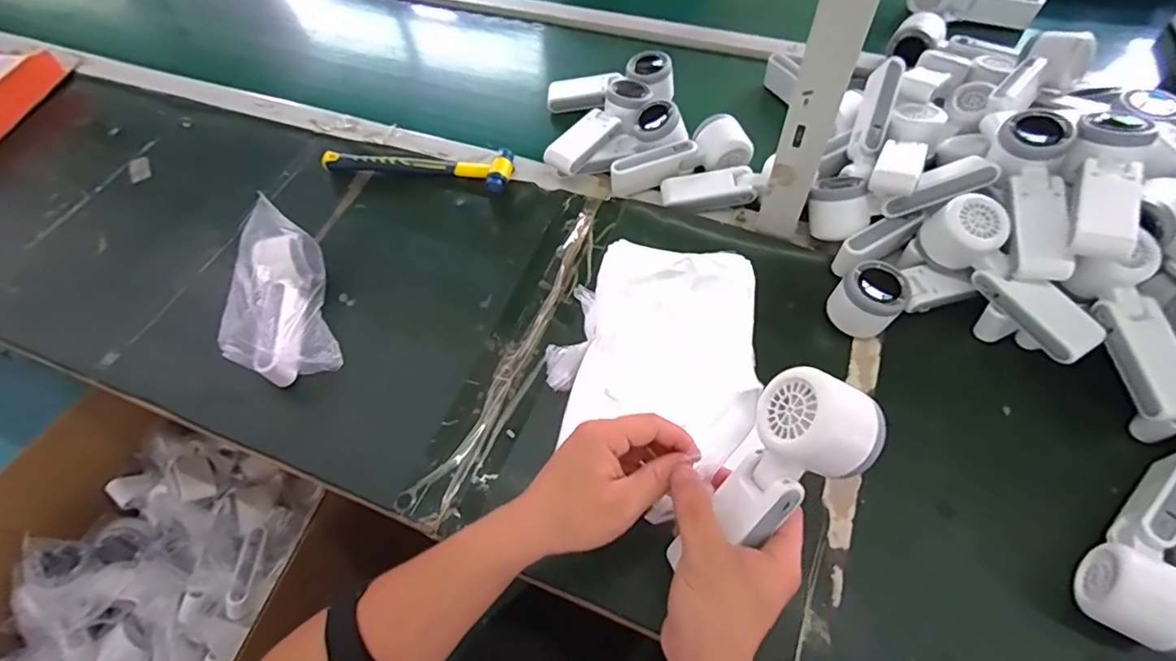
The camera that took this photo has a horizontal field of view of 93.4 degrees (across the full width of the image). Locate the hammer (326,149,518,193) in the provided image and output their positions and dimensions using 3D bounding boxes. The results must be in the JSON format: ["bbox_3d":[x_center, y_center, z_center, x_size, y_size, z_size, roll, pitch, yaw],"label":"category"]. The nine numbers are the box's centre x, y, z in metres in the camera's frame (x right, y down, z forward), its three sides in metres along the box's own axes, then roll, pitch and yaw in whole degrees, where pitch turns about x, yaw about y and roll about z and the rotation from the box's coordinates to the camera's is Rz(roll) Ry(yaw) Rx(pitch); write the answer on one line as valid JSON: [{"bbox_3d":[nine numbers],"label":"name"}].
[{"bbox_3d":[-0.213,-0.213,0.699,0.240,0.020,0.058,11,61,11],"label":"hammer"}]

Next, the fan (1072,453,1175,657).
[{"bbox_3d":[0.426,0.156,0.417,0.057,0.060,0.167,32,66,21],"label":"fan"}]

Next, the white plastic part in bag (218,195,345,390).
[{"bbox_3d":[-0.322,-0.032,0.570,0.084,0.083,0.164,-19,60,-7],"label":"white plastic part in bag"}]

